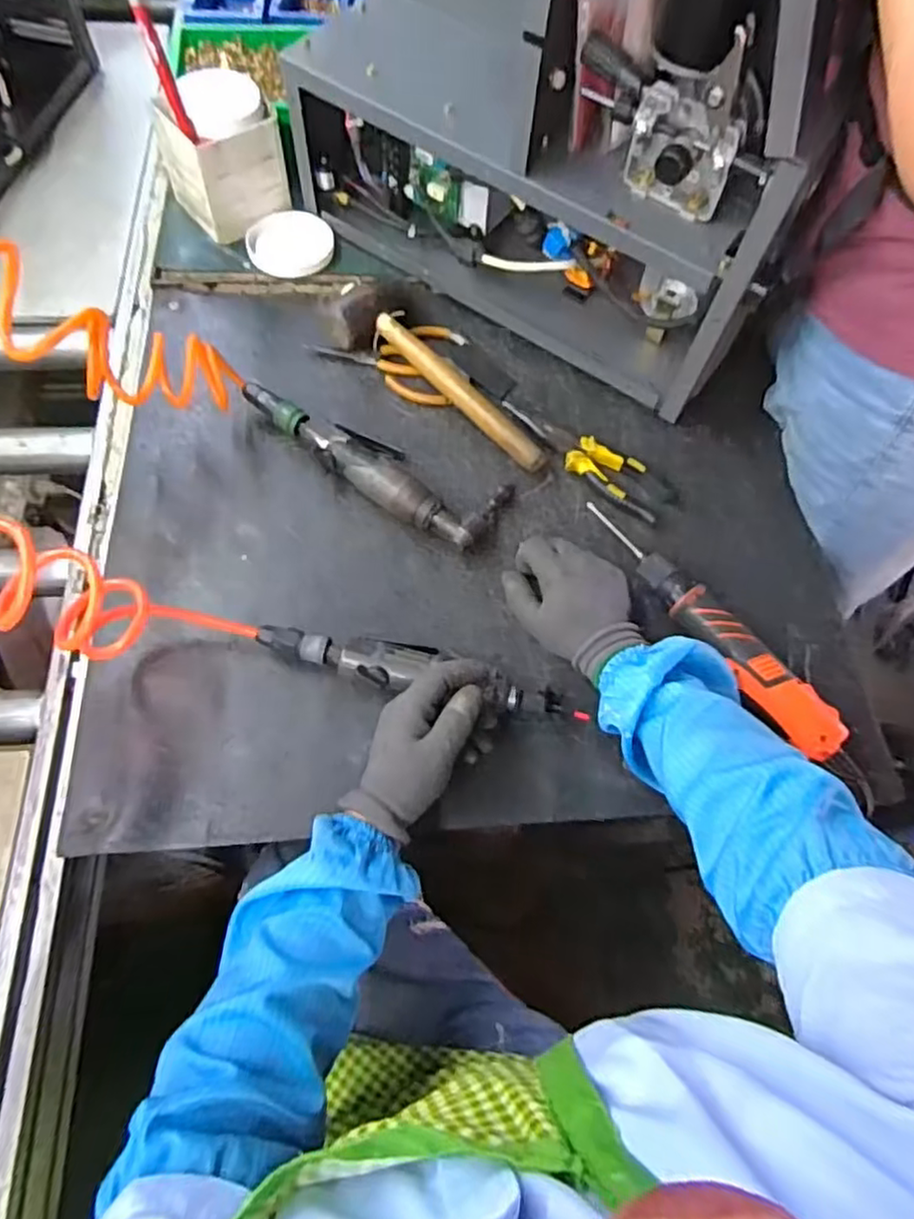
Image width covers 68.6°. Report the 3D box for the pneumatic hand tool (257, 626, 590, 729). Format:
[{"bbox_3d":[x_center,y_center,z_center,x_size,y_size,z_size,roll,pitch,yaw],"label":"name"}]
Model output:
[{"bbox_3d":[-0.031,0.054,0.583,0.288,0.040,0.051,13,66,0],"label":"pneumatic hand tool"}]

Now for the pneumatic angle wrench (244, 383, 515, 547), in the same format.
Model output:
[{"bbox_3d":[-0.092,-0.153,0.681,0.291,0.040,0.091,27,67,9],"label":"pneumatic angle wrench"}]

